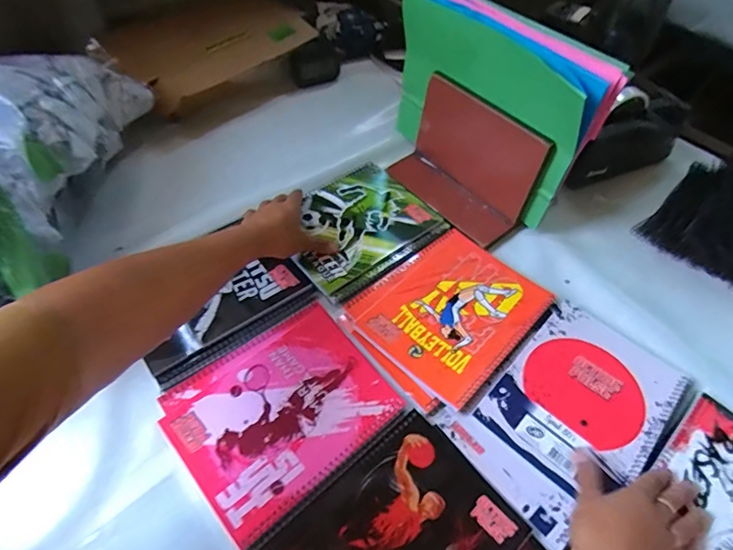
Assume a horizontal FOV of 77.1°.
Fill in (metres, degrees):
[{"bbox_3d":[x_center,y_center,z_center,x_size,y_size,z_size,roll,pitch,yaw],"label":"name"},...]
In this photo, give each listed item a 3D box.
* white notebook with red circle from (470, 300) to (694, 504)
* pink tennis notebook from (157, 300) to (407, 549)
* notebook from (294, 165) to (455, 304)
[{"bbox_3d":[0.226,0.124,0.476,0.148,0.009,0.196,37,60,24],"label":"white notebook with red circle"},{"bbox_3d":[-0.084,0.130,0.459,0.197,0.005,0.167,-34,62,-26],"label":"pink tennis notebook"},{"bbox_3d":[-0.014,-0.065,0.608,0.196,0.012,0.162,-34,61,-26],"label":"notebook"}]

